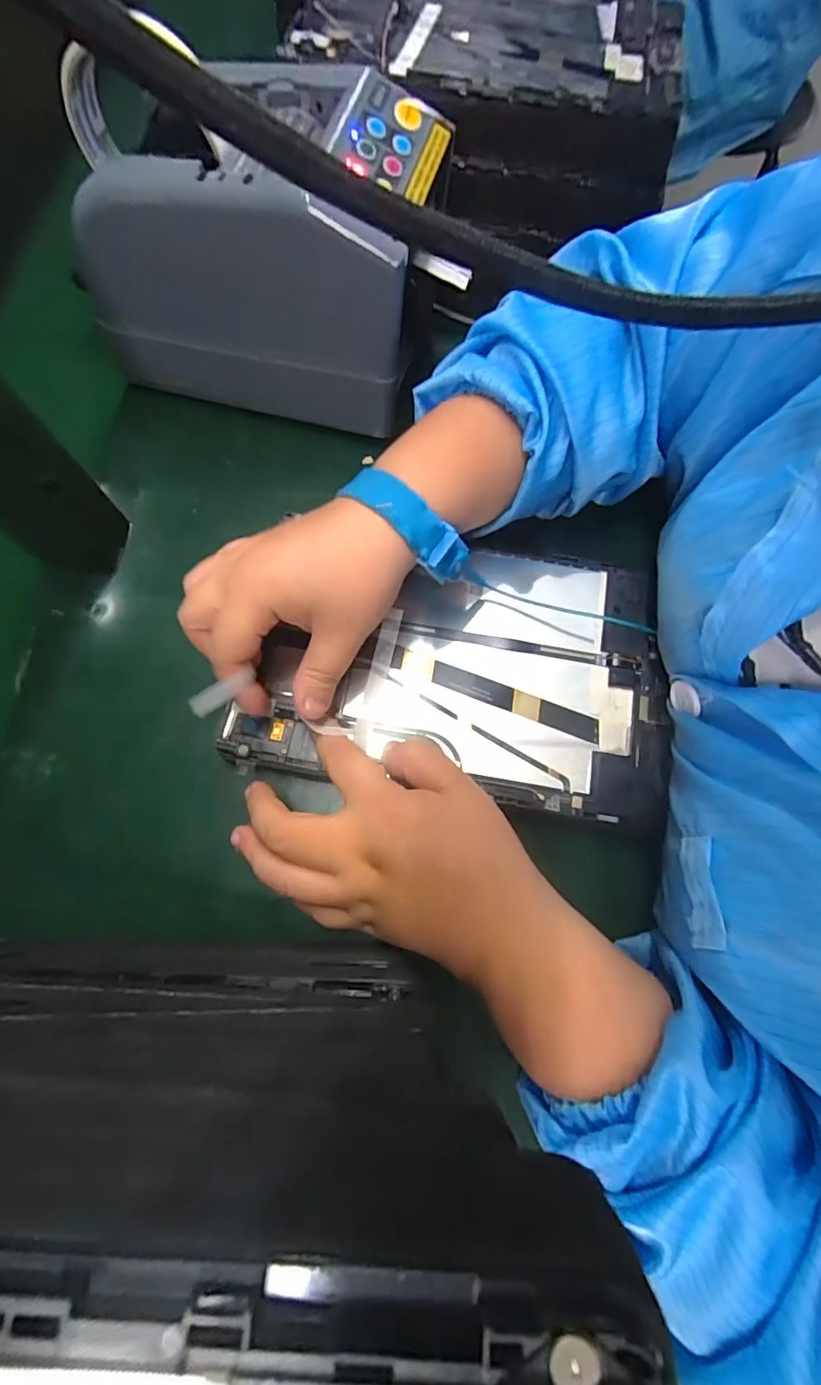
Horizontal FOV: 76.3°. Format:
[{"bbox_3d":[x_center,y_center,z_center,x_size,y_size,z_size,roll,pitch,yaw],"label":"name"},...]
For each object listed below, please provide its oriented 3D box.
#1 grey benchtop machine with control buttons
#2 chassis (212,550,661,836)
[{"bbox_3d":[-0.079,-0.253,0.304,0.196,0.122,0.115,15,74,5],"label":"grey benchtop machine with control buttons"},{"bbox_3d":[0.026,-0.015,0.292,0.220,0.018,0.145,9,74,3],"label":"chassis"}]

